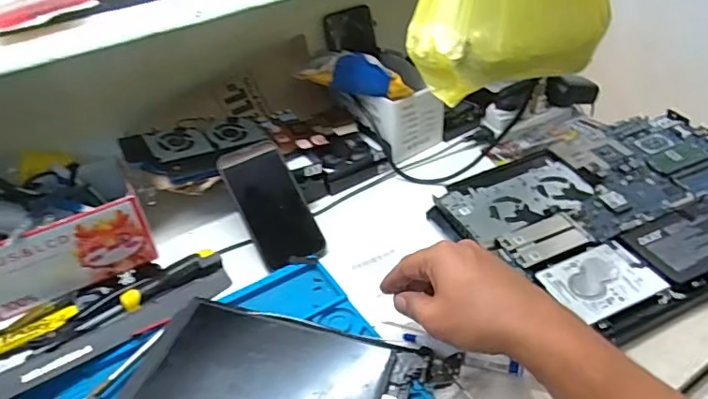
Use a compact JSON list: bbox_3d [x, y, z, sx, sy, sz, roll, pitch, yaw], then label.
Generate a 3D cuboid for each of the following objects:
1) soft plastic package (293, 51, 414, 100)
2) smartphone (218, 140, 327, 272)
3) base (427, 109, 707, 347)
[{"bbox_3d":[0.003,-0.156,0.658,0.140,0.059,0.017,12,41,-4],"label":"soft plastic package"},{"bbox_3d":[-0.094,0.004,0.596,0.071,0.011,0.149,-25,81,-21],"label":"smartphone"},{"bbox_3d":[0.305,0.003,0.586,0.367,0.019,0.253,-19,39,-16],"label":"base"}]

